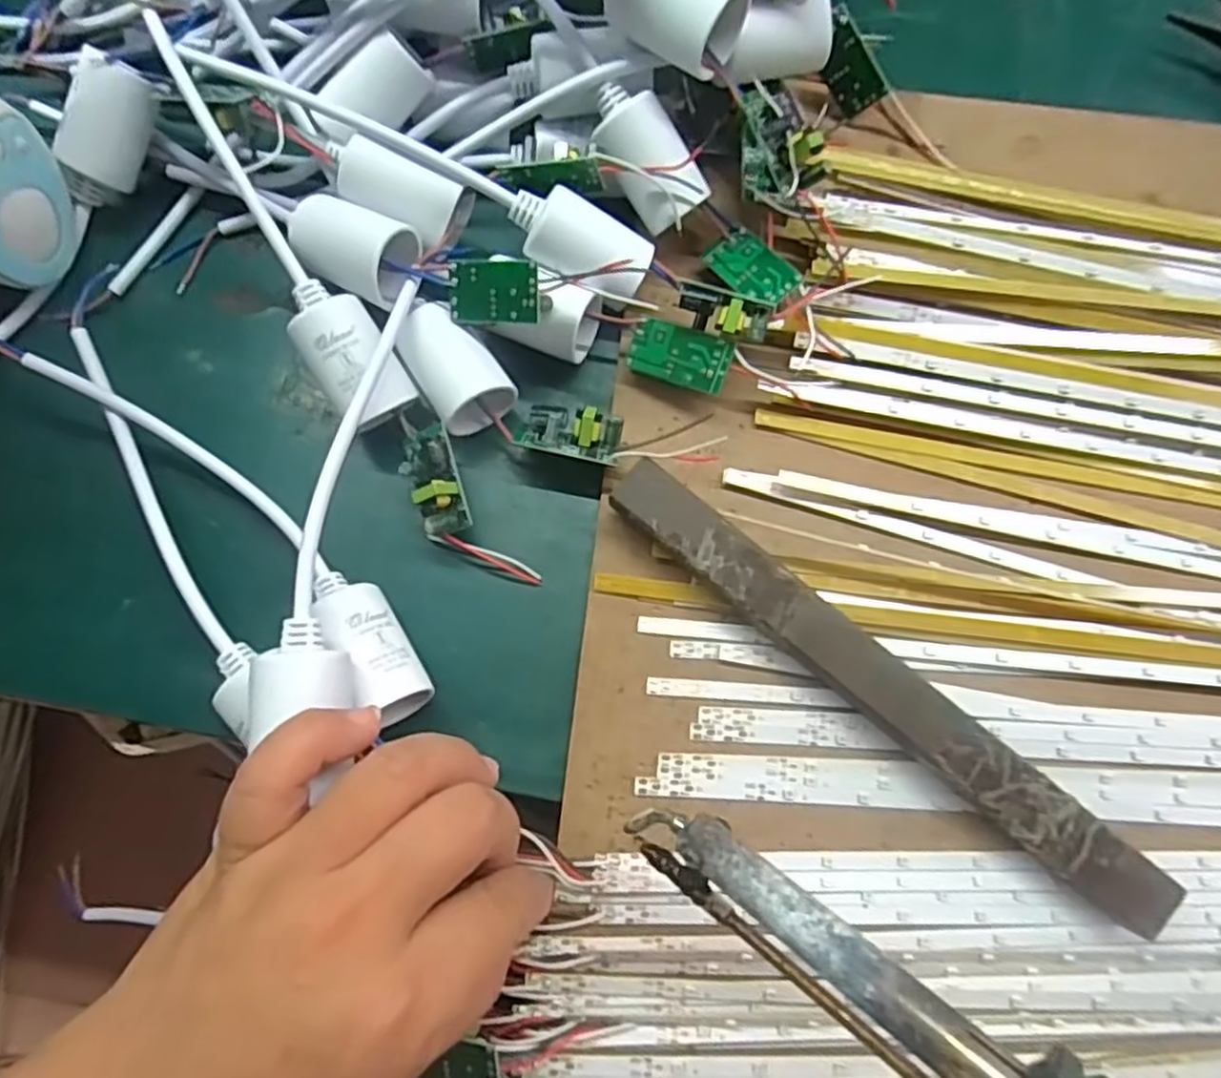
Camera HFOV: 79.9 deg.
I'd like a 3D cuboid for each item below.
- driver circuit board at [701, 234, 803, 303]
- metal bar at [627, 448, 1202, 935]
[{"bbox_3d":[0.055,-0.103,0.282,0.020,0.011,0.036,-42,80,-9],"label":"driver circuit board"},{"bbox_3d":[0.088,0.050,0.245,0.215,0.021,0.021,39,80,9],"label":"metal bar"}]

